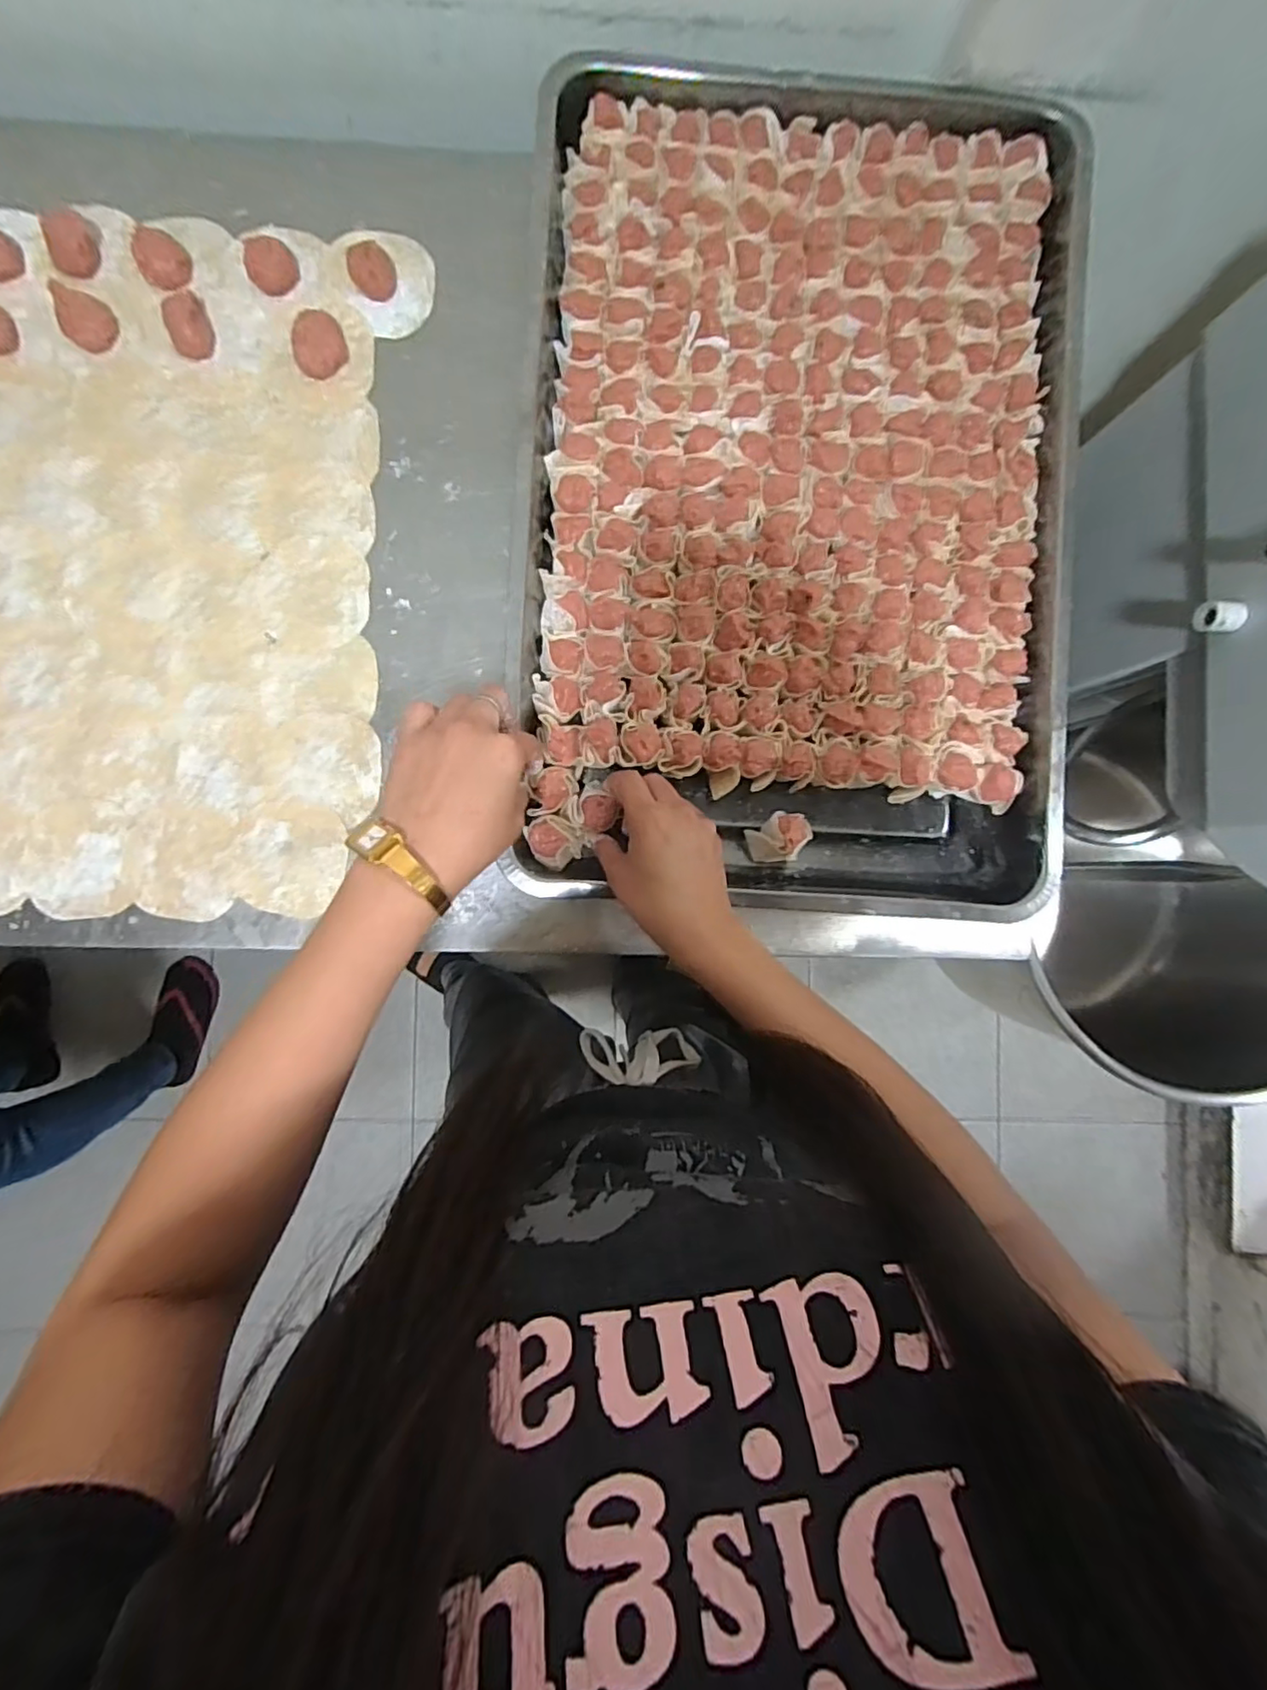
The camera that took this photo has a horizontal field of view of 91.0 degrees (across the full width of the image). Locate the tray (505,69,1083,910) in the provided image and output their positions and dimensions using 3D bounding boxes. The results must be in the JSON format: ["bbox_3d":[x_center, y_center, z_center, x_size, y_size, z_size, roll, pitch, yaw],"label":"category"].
[{"bbox_3d":[0.116,-0.245,0.450,0.376,0.050,0.577,3,89,-5],"label":"tray"}]

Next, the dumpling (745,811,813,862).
[{"bbox_3d":[0.107,-0.006,0.451,0.042,0.029,0.034,-9,90,-5],"label":"dumpling"}]

